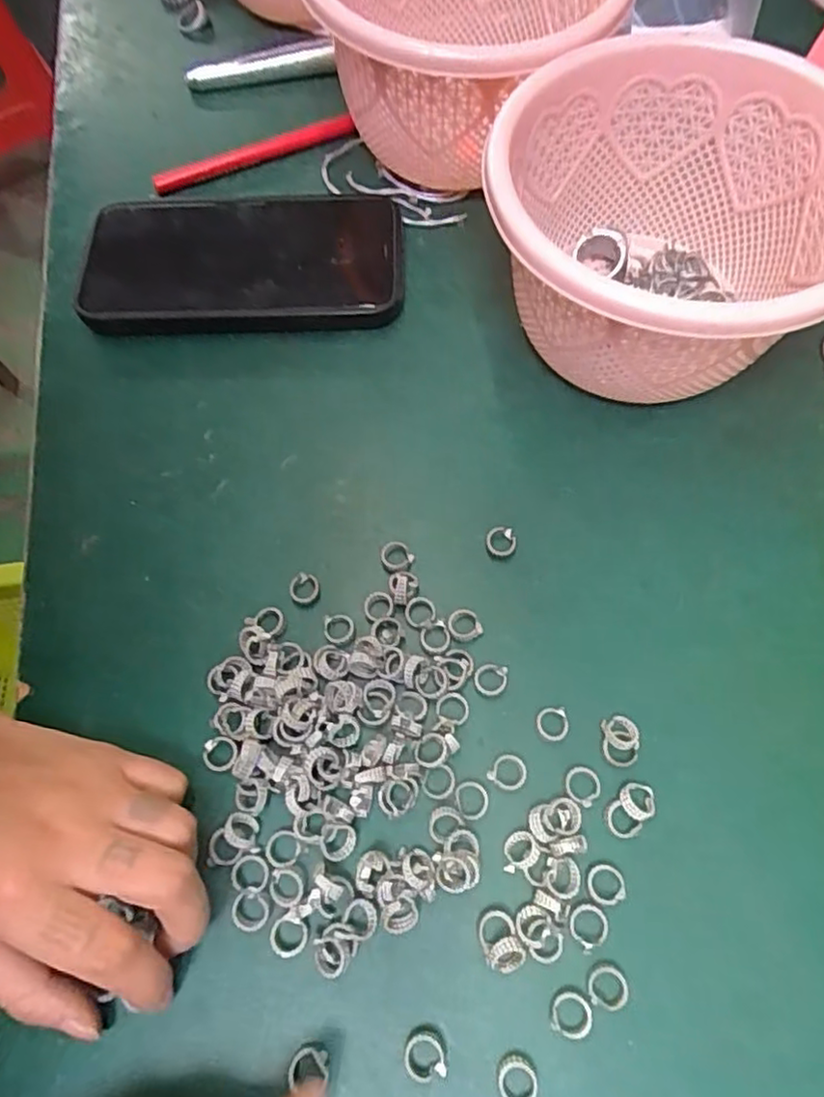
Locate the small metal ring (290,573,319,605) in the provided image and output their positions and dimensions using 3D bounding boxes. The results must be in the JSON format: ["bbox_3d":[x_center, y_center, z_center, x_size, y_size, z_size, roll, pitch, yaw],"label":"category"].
[{"bbox_3d":[-0.044,0.017,0.266,0.012,0.005,0.012,-1,65,2],"label":"small metal ring"}]

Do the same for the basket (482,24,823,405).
[{"bbox_3d":[0.107,-0.122,0.276,0.135,0.095,0.143,-1,68,3],"label":"basket"}]

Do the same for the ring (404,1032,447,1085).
[{"bbox_3d":[0.004,0.160,0.202,0.012,0.005,0.013,-1,65,2],"label":"ring"}]

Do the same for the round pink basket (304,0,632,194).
[{"bbox_3d":[0.025,-0.246,0.314,0.140,0.086,0.139,-3,66,0],"label":"round pink basket"}]

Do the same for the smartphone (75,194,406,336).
[{"bbox_3d":[-0.085,-0.147,0.326,0.157,0.013,0.081,-2,69,-2],"label":"smartphone"}]

